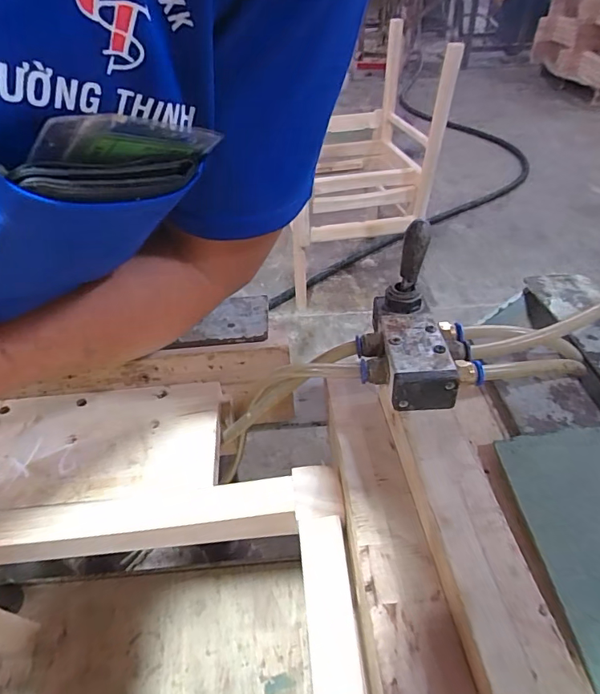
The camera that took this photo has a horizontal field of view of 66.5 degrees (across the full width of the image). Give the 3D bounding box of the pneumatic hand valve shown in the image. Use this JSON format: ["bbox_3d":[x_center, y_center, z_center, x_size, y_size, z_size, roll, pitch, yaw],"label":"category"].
[{"bbox_3d":[0.076,-0.020,0.304,0.074,0.071,0.102,-5,42,-3],"label":"pneumatic hand valve"}]

